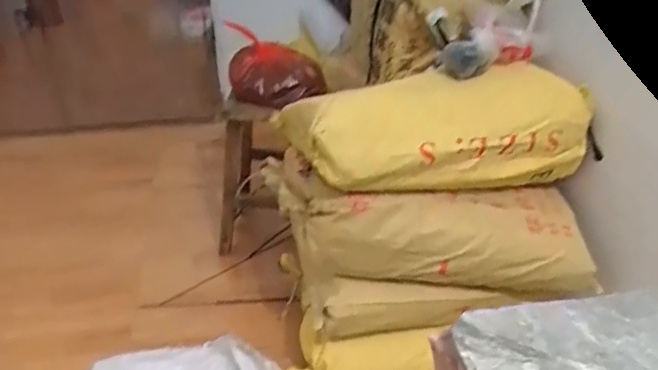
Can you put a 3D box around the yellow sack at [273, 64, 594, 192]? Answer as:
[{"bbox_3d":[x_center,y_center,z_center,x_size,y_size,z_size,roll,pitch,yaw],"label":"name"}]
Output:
[{"bbox_3d":[0.244,-0.109,1.159,0.687,0.199,0.171,-11,31,-17],"label":"yellow sack"}]

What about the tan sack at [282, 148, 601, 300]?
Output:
[{"bbox_3d":[0.219,0.078,1.206,0.659,0.200,0.276,1,30,2],"label":"tan sack"}]

